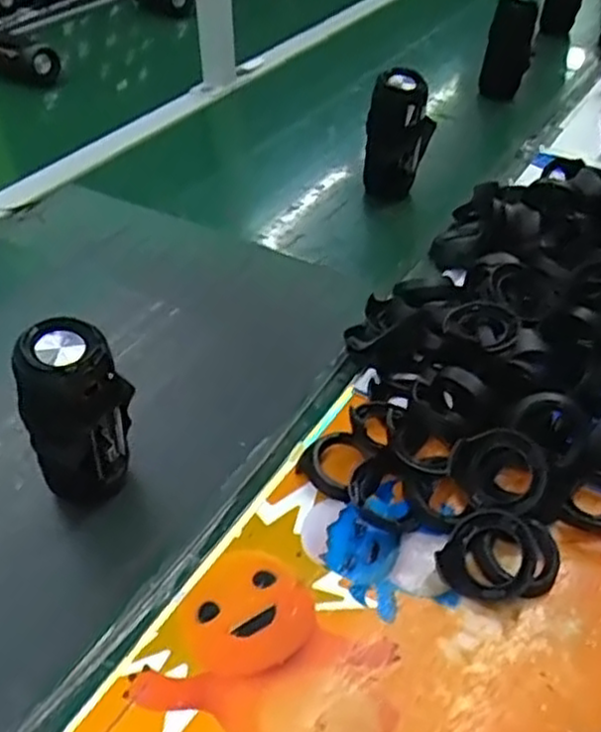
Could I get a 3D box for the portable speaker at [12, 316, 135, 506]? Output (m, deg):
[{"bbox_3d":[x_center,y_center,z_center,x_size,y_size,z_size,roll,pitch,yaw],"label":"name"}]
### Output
[{"bbox_3d":[-0.164,0.047,0.548,0.052,0.162,0.060,17,45,19],"label":"portable speaker"}]

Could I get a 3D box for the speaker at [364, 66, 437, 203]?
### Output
[{"bbox_3d":[0.120,-0.280,0.900,0.075,0.145,0.061,2,42,2],"label":"speaker"}]

